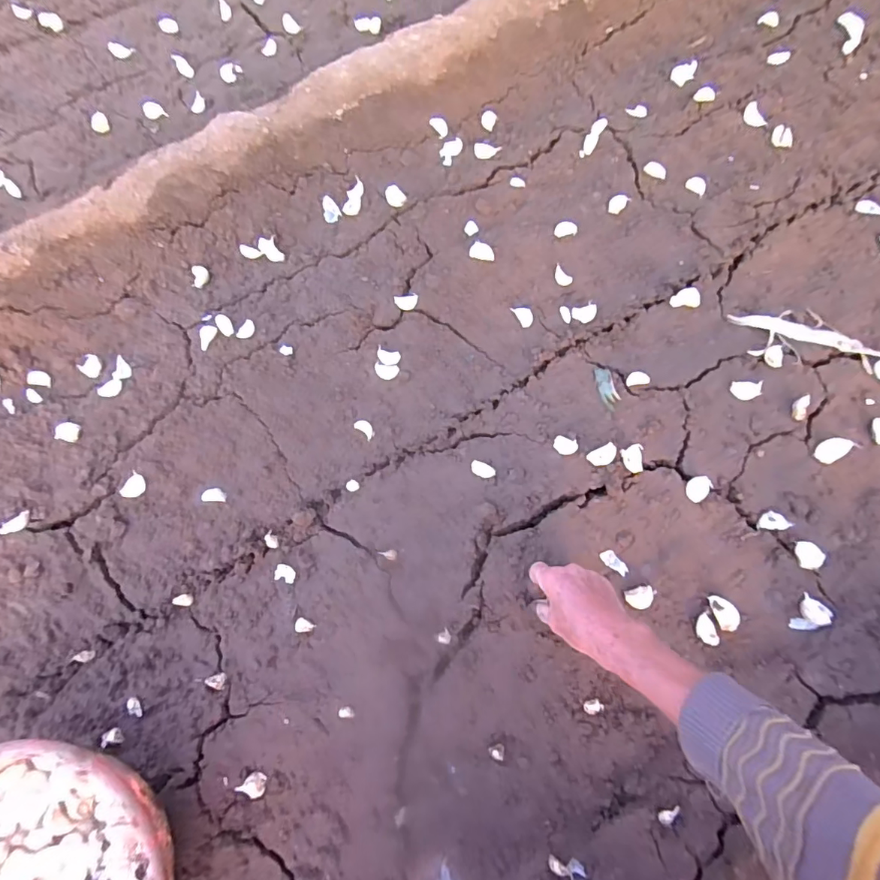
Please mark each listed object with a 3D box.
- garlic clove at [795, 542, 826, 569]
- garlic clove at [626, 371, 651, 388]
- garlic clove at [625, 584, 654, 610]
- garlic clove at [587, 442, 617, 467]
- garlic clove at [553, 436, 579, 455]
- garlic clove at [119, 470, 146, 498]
[{"bbox_3d":[0.440,0.137,0.566,0.025,0.015,0.033,-12,69,-2],"label":"garlic clove"},{"bbox_3d":[0.268,-0.083,0.643,0.032,0.009,0.020,-7,69,0],"label":"garlic clove"},{"bbox_3d":[0.238,0.186,0.562,0.029,0.012,0.026,-21,69,-5],"label":"garlic clove"},{"bbox_3d":[0.207,0.021,0.601,0.034,0.019,0.022,-24,70,-6],"label":"garlic clove"},{"bbox_3d":[0.164,0.008,0.617,0.030,0.011,0.022,20,71,10],"label":"garlic clove"},{"bbox_3d":[-0.402,0.062,0.625,0.025,0.011,0.033,29,73,13],"label":"garlic clove"}]

